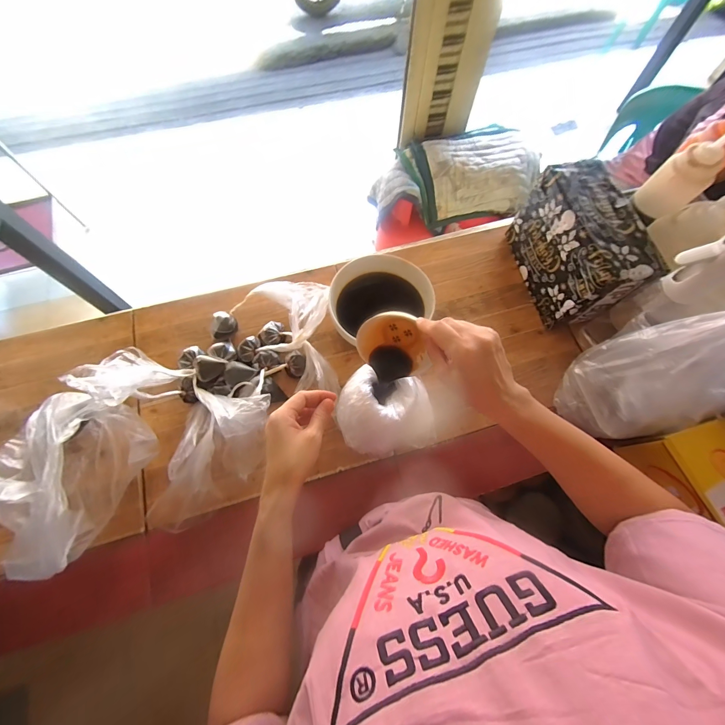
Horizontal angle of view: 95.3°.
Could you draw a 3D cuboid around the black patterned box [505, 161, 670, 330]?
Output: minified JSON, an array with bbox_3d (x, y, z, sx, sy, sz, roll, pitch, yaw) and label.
[{"bbox_3d":[0.385,-0.204,0.608,0.104,0.181,0.234,-10,70,-5],"label":"black patterned box"}]

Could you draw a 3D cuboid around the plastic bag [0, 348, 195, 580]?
[{"bbox_3d":[-0.426,0.109,0.484,0.191,0.150,0.303,21,70,6],"label":"plastic bag"}]

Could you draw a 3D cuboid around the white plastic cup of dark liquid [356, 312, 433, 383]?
[{"bbox_3d":[0.039,-0.030,0.455,0.076,0.098,0.050,-23,29,20],"label":"white plastic cup of dark liquid"}]

